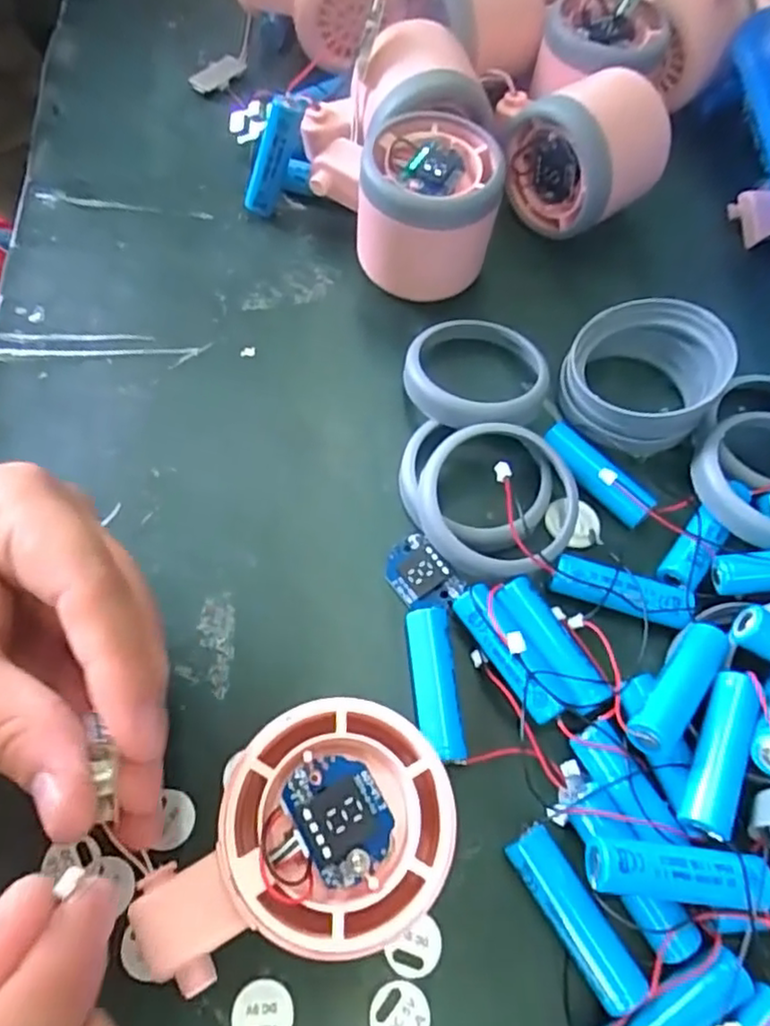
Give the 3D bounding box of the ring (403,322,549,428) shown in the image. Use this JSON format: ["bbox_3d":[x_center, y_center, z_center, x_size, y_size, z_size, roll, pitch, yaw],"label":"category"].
[{"bbox_3d":[0.037,-0.057,0.265,0.057,0.009,0.057,-1,53,1],"label":"ring"}]

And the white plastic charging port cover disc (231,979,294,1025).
[{"bbox_3d":[-0.034,0.139,0.181,0.017,0.004,0.016,2,65,-5],"label":"white plastic charging port cover disc"}]

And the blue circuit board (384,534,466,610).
[{"bbox_3d":[0.012,0.022,0.237,0.020,0.006,0.028,-34,71,-17],"label":"blue circuit board"}]

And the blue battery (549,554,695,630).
[{"bbox_3d":[0.084,0.028,0.233,0.049,0.010,0.013,14,65,4],"label":"blue battery"}]

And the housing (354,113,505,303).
[{"bbox_3d":[0.018,-0.126,0.279,0.055,0.053,0.051,8,65,1],"label":"housing"}]

